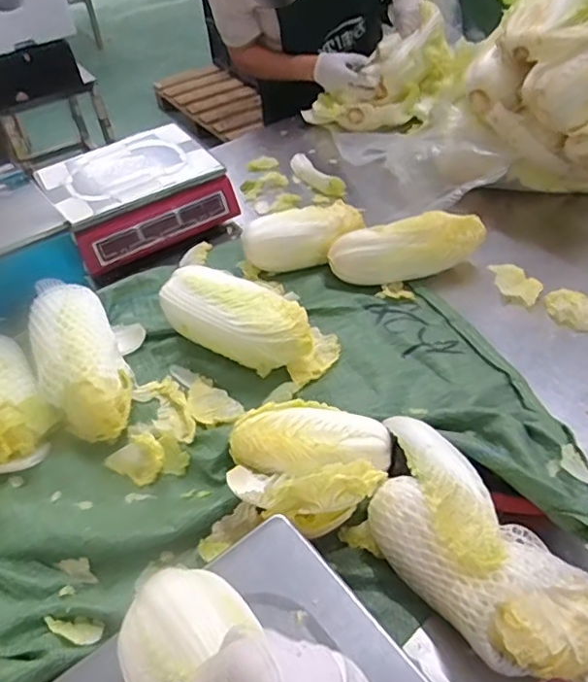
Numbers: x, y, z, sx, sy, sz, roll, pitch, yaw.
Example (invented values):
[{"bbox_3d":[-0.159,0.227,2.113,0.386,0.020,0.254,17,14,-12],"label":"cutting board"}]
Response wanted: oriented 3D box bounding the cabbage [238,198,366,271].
[{"bbox_3d":[0.019,-0.166,0.959,0.202,0.079,0.075,-14,46,-8],"label":"cabbage"}]

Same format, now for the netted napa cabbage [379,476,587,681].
[{"bbox_3d":[0.180,0.222,0.565,0.117,0.081,0.226,-35,52,-25],"label":"netted napa cabbage"}]

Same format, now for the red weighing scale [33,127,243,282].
[{"bbox_3d":[-0.289,-0.269,1.079,0.288,0.107,0.255,-27,49,-19],"label":"red weighing scale"}]

